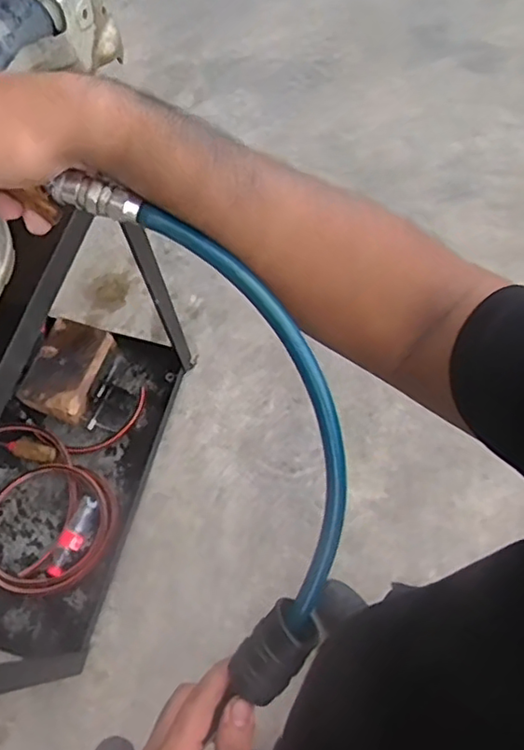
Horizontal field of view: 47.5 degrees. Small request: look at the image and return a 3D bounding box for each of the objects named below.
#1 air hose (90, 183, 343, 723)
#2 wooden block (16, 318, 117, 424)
[{"bbox_3d":[-0.007,0.035,0.363,0.102,0.033,0.317,-14,95,-5],"label":"air hose"},{"bbox_3d":[-0.502,-0.016,1.536,0.170,0.064,0.262,18,70,8],"label":"wooden block"}]

